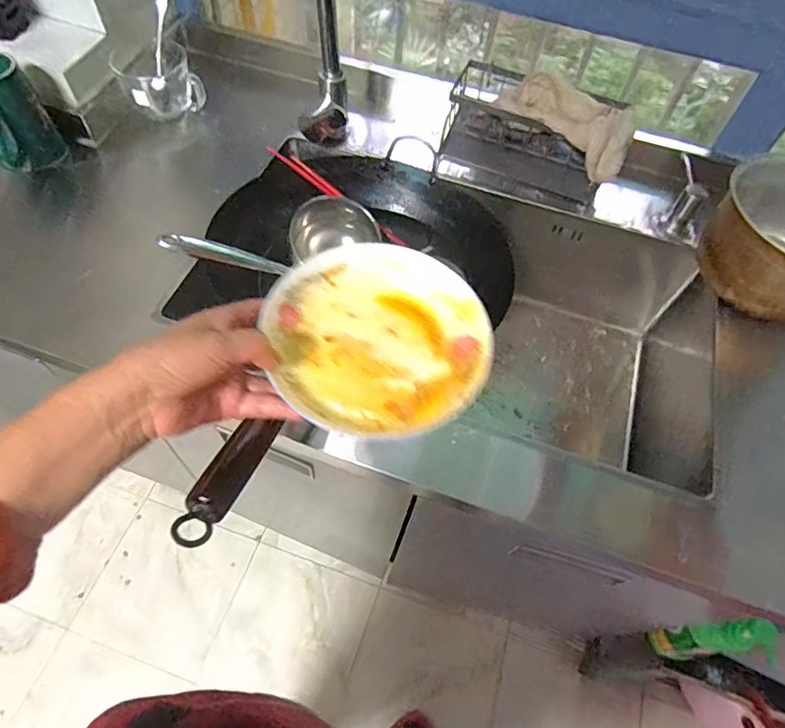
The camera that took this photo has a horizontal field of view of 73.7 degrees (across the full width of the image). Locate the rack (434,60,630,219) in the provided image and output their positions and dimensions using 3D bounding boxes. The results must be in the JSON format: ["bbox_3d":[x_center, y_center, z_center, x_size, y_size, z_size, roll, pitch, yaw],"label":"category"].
[{"bbox_3d":[0.188,-0.313,0.747,0.236,0.128,0.127,25,53,14],"label":"rack"}]

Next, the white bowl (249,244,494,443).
[{"bbox_3d":[-0.010,-0.022,0.401,0.159,0.042,0.162,3,51,-3],"label":"white bowl"}]

